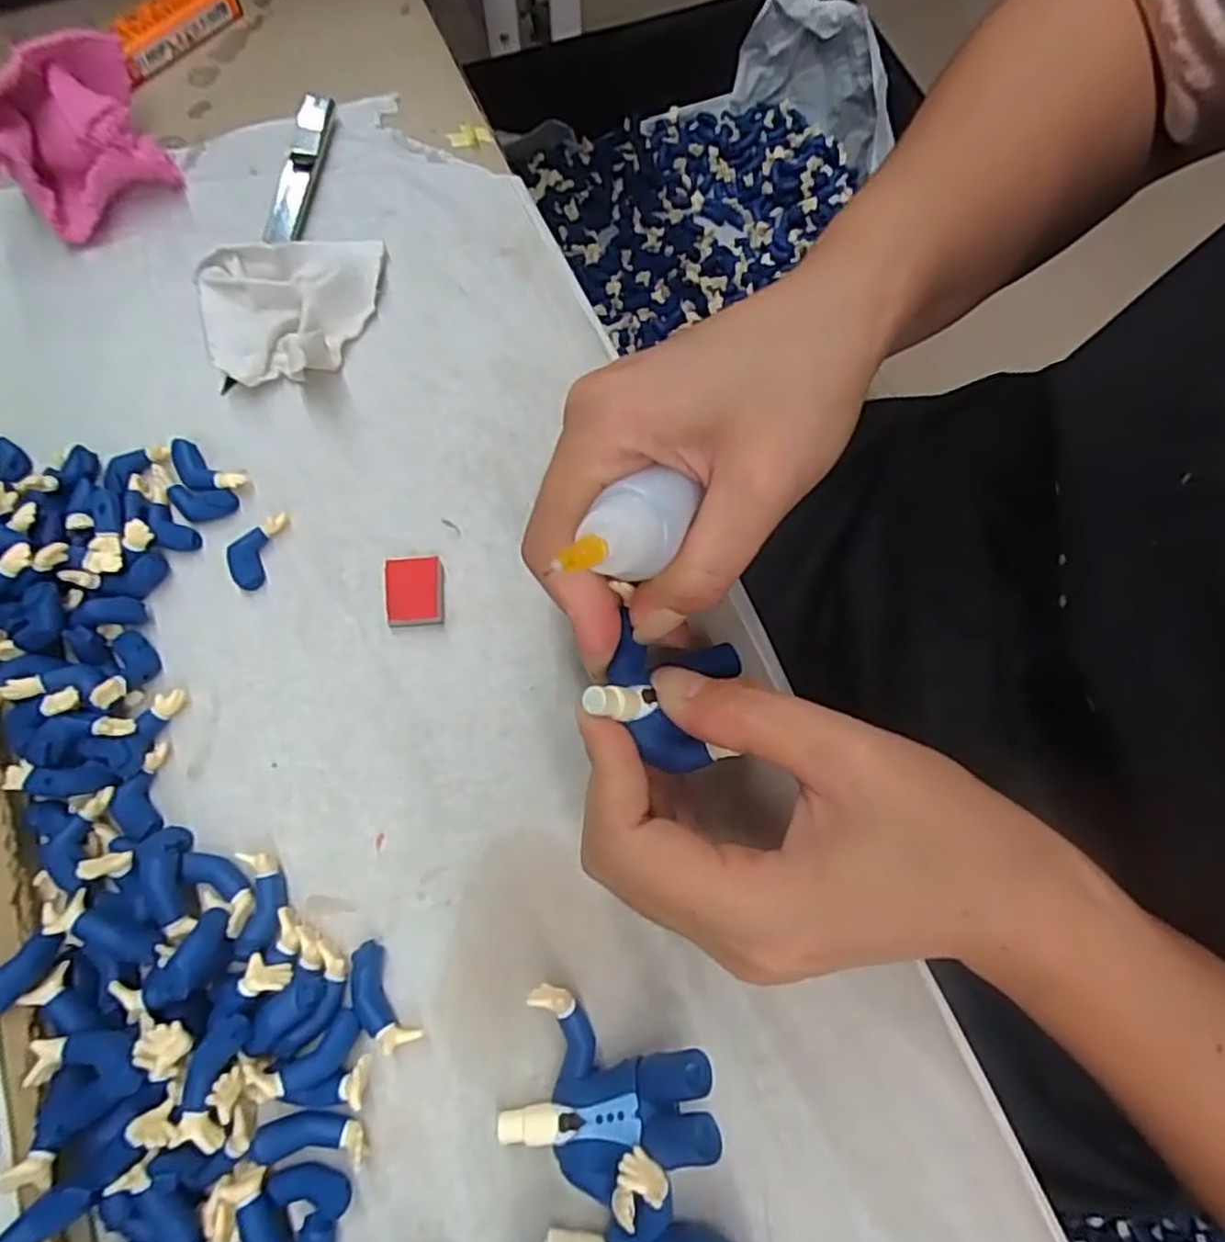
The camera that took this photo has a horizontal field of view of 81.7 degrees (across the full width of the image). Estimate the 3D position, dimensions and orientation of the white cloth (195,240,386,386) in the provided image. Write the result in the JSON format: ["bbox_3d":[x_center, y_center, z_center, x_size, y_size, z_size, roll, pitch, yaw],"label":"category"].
[{"bbox_3d":[-0.116,-0.119,0.264,0.066,0.020,0.051,-20,73,-7],"label":"white cloth"}]

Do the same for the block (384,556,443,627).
[{"bbox_3d":[-0.066,-0.010,0.235,0.018,0.006,0.023,-6,72,-3],"label":"block"}]

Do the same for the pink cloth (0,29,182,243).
[{"bbox_3d":[-0.208,-0.182,0.270,0.073,0.043,0.043,-41,77,-13],"label":"pink cloth"}]

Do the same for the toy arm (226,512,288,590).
[{"bbox_3d":[-0.121,-0.025,0.239,0.014,0.006,0.028,13,72,3],"label":"toy arm"}]

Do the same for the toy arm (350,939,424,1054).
[{"bbox_3d":[-0.065,0.104,0.197,0.012,0.008,0.029,-29,74,-10],"label":"toy arm"}]

